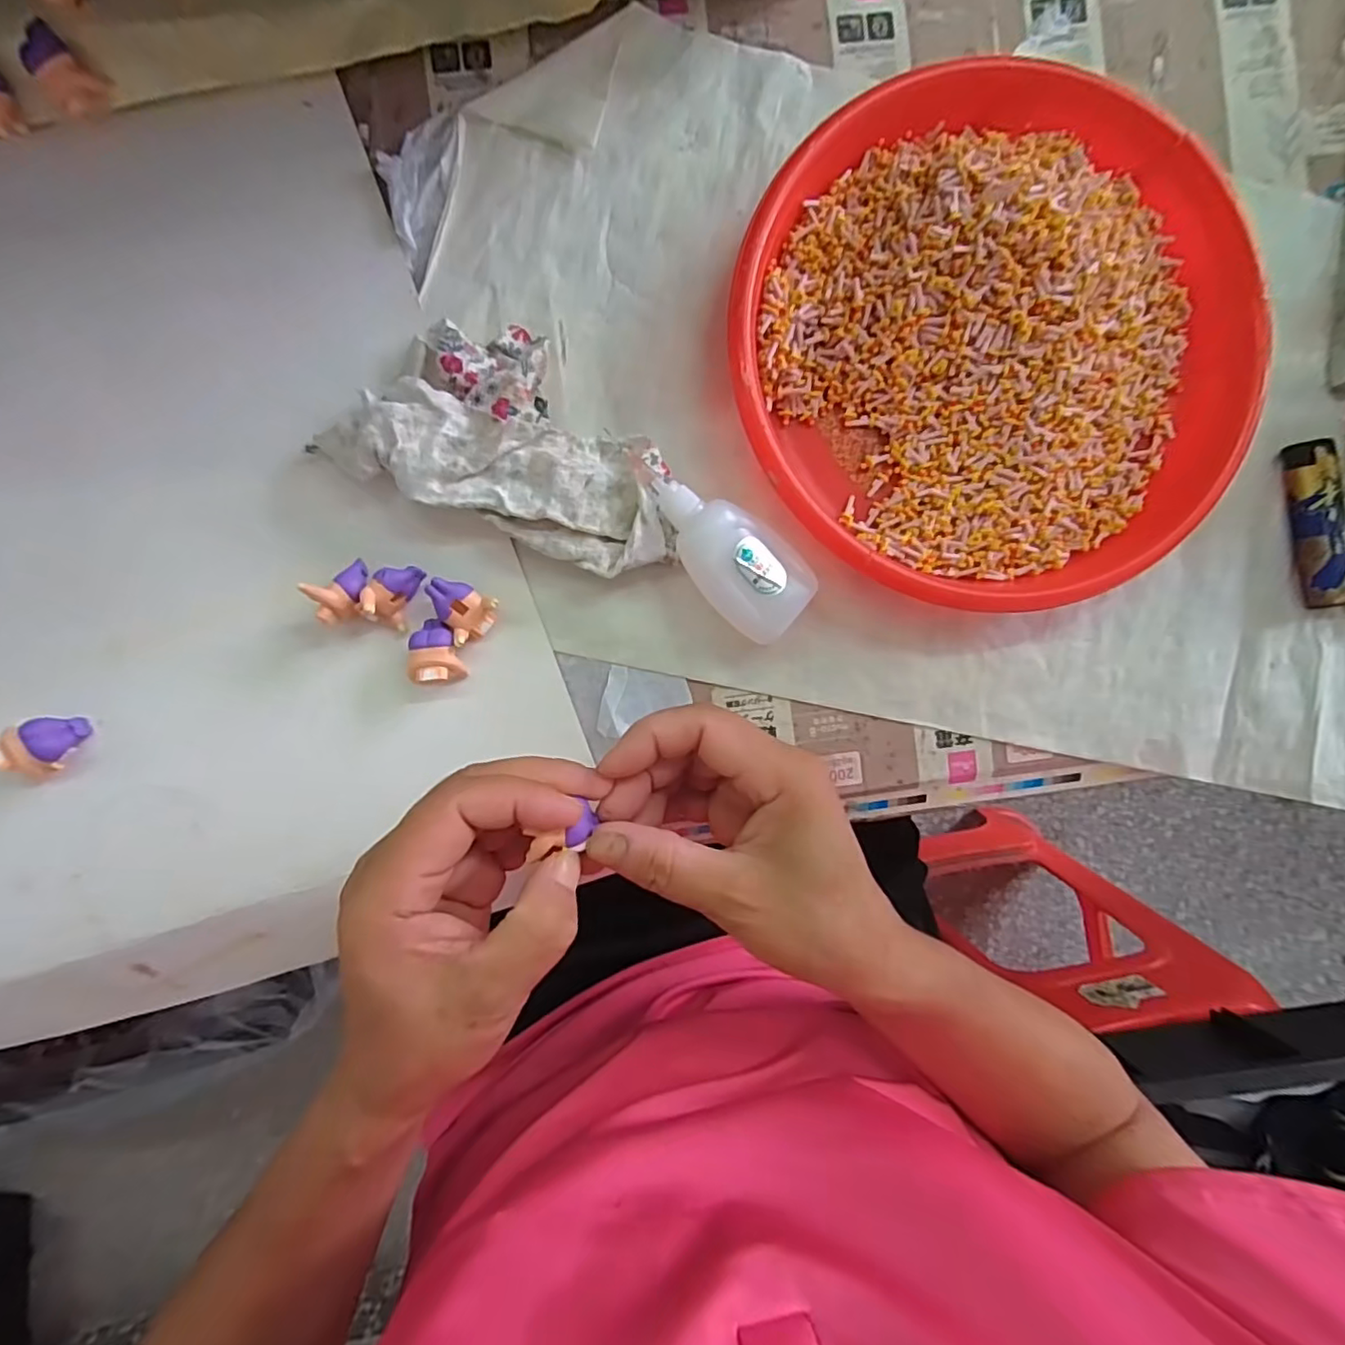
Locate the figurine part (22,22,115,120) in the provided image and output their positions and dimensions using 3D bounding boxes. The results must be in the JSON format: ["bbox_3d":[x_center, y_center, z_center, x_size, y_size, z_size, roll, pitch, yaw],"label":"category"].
[{"bbox_3d":[-0.260,-0.256,0.267,0.029,0.012,0.021,39,91,-6],"label":"figurine part"}]

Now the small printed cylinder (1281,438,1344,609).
[{"bbox_3d":[0.314,-0.072,0.303,0.020,0.015,0.079,-12,95,-3],"label":"small printed cylinder"}]

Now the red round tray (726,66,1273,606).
[{"bbox_3d":[0.144,-0.148,0.281,0.226,0.038,0.227,0,95,-4],"label":"red round tray"}]

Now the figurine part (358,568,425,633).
[{"bbox_3d":[-0.126,-0.035,0.279,0.018,0.023,0.029,22,93,-6],"label":"figurine part"}]

